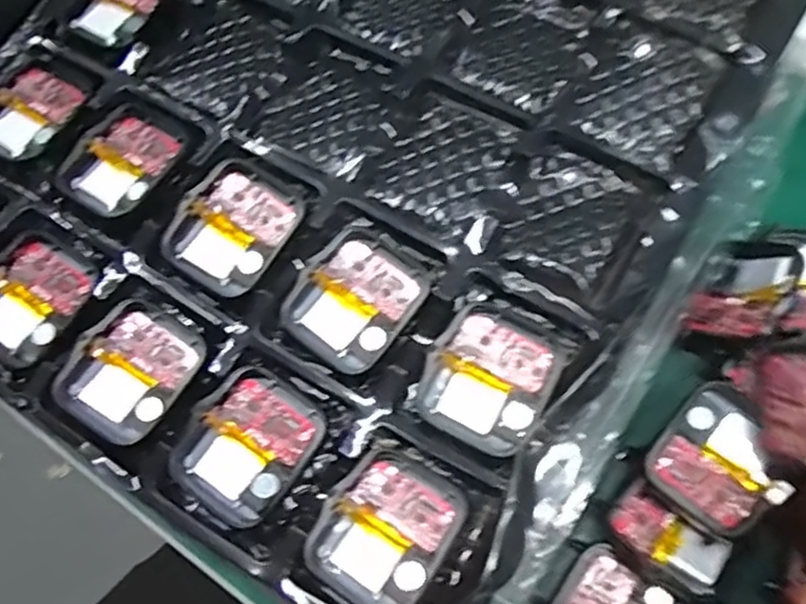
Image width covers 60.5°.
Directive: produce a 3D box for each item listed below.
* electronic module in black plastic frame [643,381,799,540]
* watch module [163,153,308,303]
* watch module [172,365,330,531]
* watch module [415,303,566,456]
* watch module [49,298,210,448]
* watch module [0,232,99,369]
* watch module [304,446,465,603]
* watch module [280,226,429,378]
[{"bbox_3d":[0.102,0.050,0.219,0.040,0.011,0.037,-42,73,-10],"label":"electronic module in black plastic frame"},{"bbox_3d":[-0.055,-0.025,0.229,0.036,0.006,0.042,31,76,14],"label":"watch module"},{"bbox_3d":[-0.047,0.044,0.212,0.036,0.010,0.044,33,77,15],"label":"watch module"},{"bbox_3d":[0.027,0.023,0.212,0.036,0.005,0.040,27,75,13],"label":"watch module"},{"bbox_3d":[-0.087,0.023,0.224,0.035,0.010,0.043,29,76,14],"label":"watch module"},{"bbox_3d":[-0.127,0.000,0.234,0.034,0.008,0.043,32,76,14],"label":"watch module"},{"bbox_3d":[-0.006,0.066,0.199,0.035,0.012,0.043,30,76,14],"label":"watch module"},{"bbox_3d":[-0.015,0.000,0.223,0.035,0.010,0.041,35,77,15],"label":"watch module"}]

